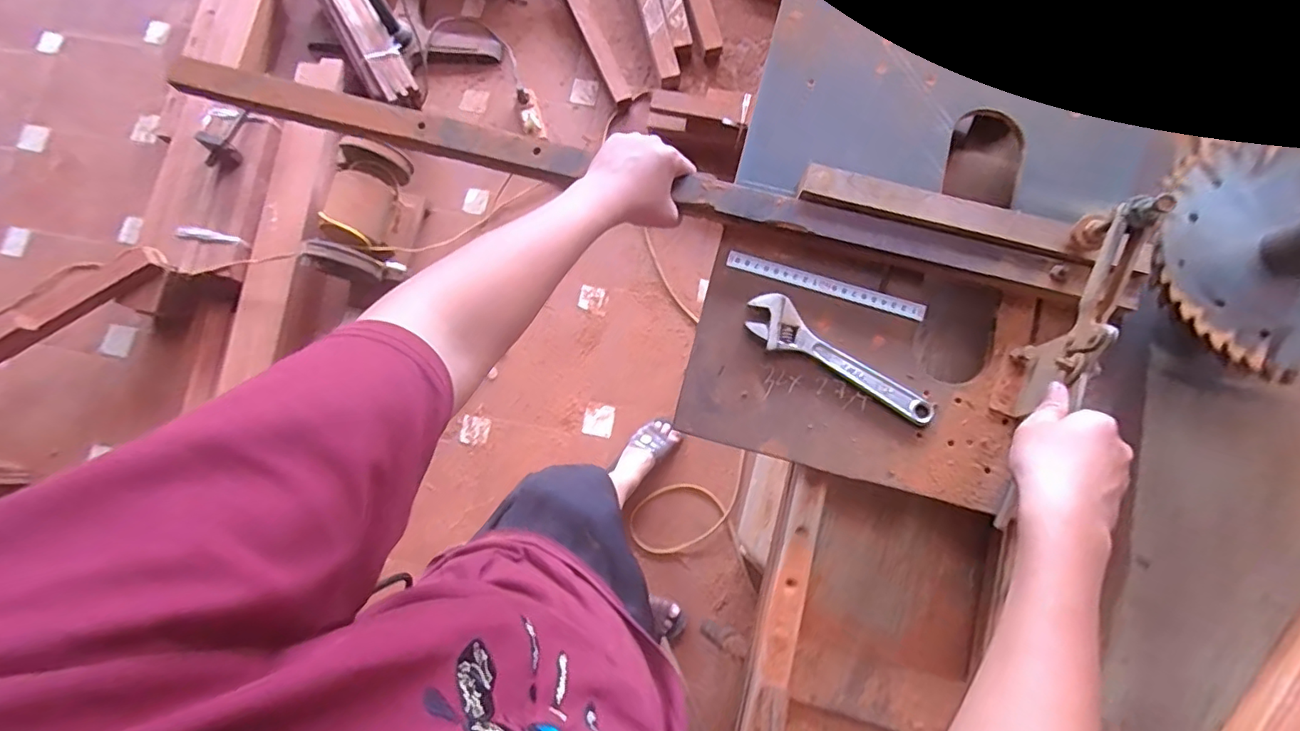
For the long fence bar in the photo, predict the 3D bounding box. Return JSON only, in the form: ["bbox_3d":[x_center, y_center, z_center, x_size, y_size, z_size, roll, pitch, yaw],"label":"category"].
[{"bbox_3d":[-0.038,-0.192,0.549,0.913,0.033,0.044,15,77,3],"label":"long fence bar"}]

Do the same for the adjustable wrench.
[{"bbox_3d":[0.178,-0.001,0.524,0.195,0.012,0.049,37,82,8],"label":"adjustable wrench"}]

